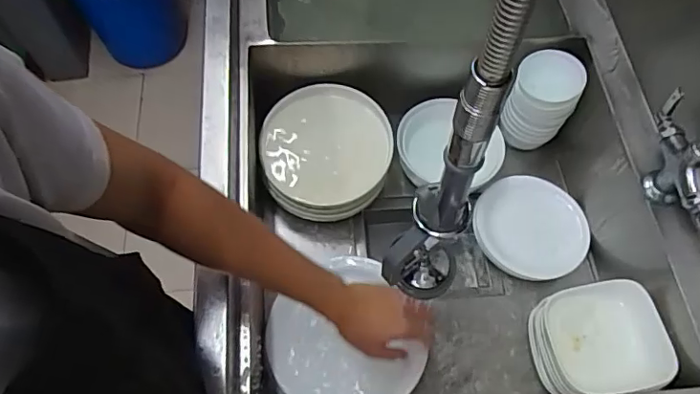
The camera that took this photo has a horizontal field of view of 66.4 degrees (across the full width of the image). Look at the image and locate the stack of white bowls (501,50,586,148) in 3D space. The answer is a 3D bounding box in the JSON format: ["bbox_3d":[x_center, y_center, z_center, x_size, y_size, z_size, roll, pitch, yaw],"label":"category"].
[{"bbox_3d":[0.339,-0.170,0.950,0.104,0.165,0.096,30,68,13],"label":"stack of white bowls"}]

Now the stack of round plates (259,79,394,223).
[{"bbox_3d":[-0.040,-0.080,0.922,0.214,0.060,0.223,3,64,1],"label":"stack of round plates"}]

